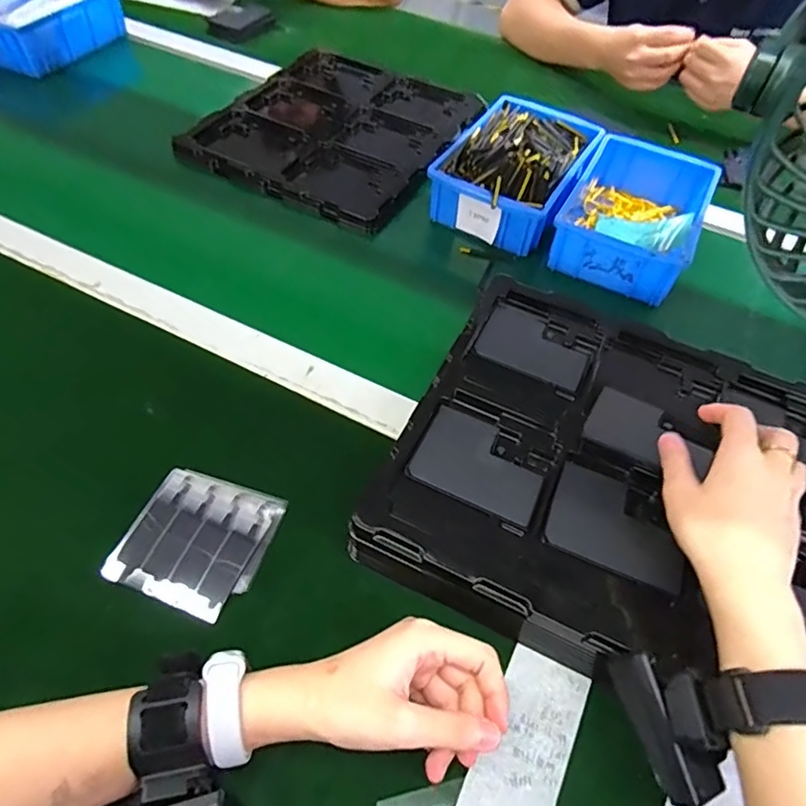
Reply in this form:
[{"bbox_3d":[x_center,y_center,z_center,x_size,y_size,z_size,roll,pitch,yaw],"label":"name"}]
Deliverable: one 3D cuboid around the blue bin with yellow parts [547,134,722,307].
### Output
[{"bbox_3d":[0.250,-0.202,0.624,0.134,0.060,0.197,27,55,14],"label":"blue bin with yellow parts"}]

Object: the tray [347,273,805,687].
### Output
[{"bbox_3d":[0.163,0.059,0.429,0.319,0.055,0.291,21,54,10],"label":"tray"}]

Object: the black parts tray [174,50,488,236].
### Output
[{"bbox_3d":[-0.063,-0.355,0.731,0.303,0.026,0.334,24,56,13],"label":"black parts tray"}]

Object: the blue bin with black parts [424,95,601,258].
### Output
[{"bbox_3d":[0.134,-0.269,0.658,0.137,0.073,0.212,27,55,13],"label":"blue bin with black parts"}]

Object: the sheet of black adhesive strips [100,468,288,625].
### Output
[{"bbox_3d":[-0.144,0.094,0.401,0.093,0.005,0.096,19,55,9],"label":"sheet of black adhesive strips"}]

